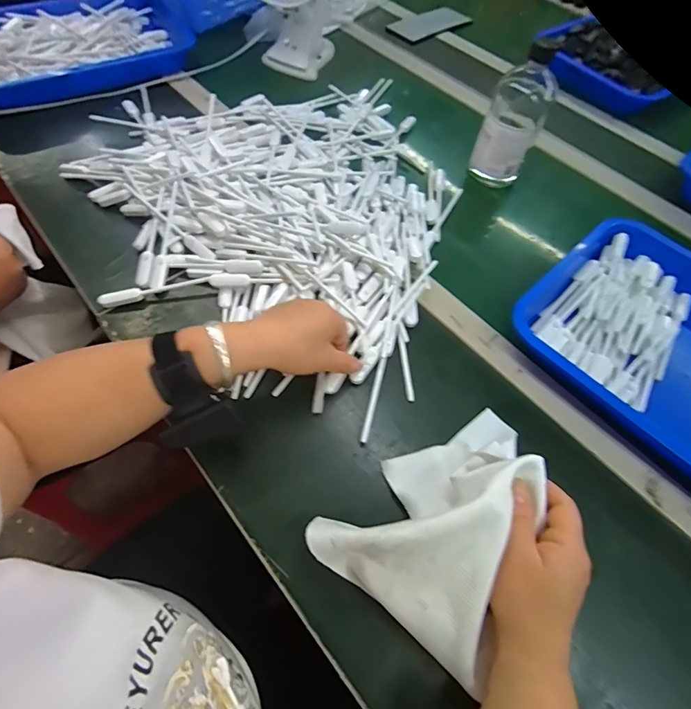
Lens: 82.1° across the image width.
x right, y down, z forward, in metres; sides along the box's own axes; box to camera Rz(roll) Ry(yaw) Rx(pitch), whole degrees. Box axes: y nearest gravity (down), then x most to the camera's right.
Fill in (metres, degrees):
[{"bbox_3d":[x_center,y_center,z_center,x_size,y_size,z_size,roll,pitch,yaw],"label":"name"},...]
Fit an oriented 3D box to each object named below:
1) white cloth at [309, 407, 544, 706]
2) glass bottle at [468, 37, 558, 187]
[{"bbox_3d":[0.089,0.113,0.315,0.146,0.088,0.195,34,64,16],"label":"white cloth"},{"bbox_3d":[0.227,-0.316,0.539,0.074,0.161,0.062,24,62,10],"label":"glass bottle"}]

